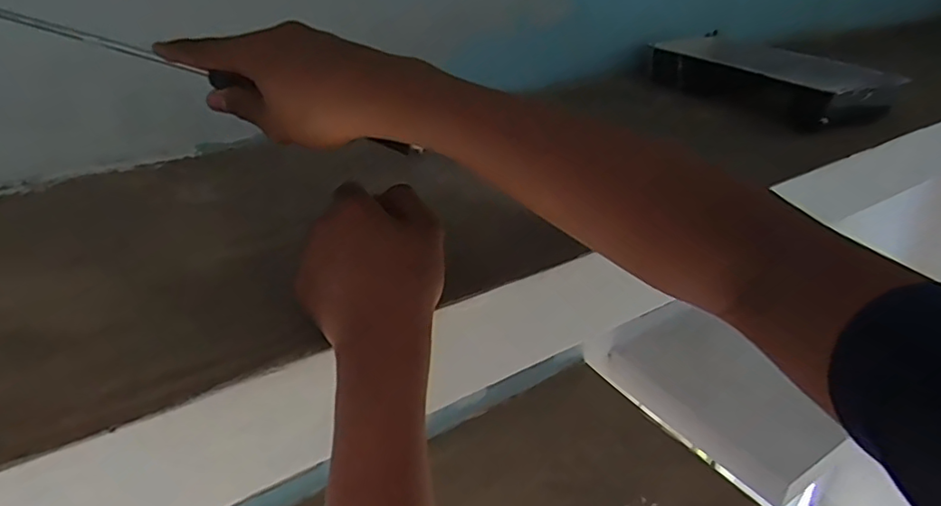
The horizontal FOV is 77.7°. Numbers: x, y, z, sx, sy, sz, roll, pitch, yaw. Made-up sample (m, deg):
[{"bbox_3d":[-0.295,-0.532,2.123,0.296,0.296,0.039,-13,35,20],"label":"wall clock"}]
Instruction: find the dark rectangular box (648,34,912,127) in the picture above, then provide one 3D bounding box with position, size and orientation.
[{"bbox_3d":[0.428,-0.255,0.843,0.196,0.056,0.320,-17,33,-26],"label":"dark rectangular box"}]

